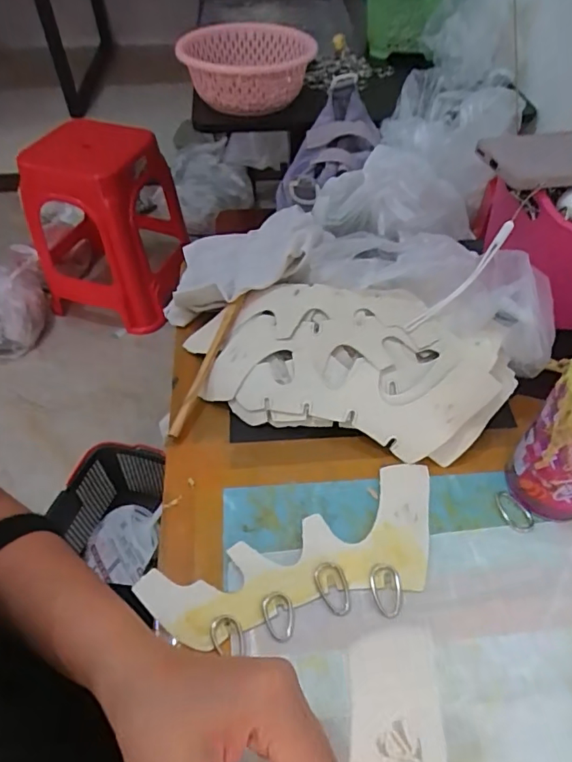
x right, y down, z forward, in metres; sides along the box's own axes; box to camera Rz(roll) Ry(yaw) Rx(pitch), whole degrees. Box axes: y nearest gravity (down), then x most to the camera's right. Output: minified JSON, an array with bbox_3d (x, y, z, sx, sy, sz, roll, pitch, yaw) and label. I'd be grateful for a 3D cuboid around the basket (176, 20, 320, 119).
[{"bbox_3d":[-0.066,-0.510,0.831,0.210,0.084,0.204,-7,49,-7],"label":"basket"}]

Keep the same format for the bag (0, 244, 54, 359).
[{"bbox_3d":[-0.844,-0.228,1.487,0.258,0.136,0.332,-12,50,-11],"label":"bag"}]

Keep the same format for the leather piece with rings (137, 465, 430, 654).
[{"bbox_3d":[0.018,0.130,0.349,0.219,0.005,0.086,-19,52,-17],"label":"leather piece with rings"}]

